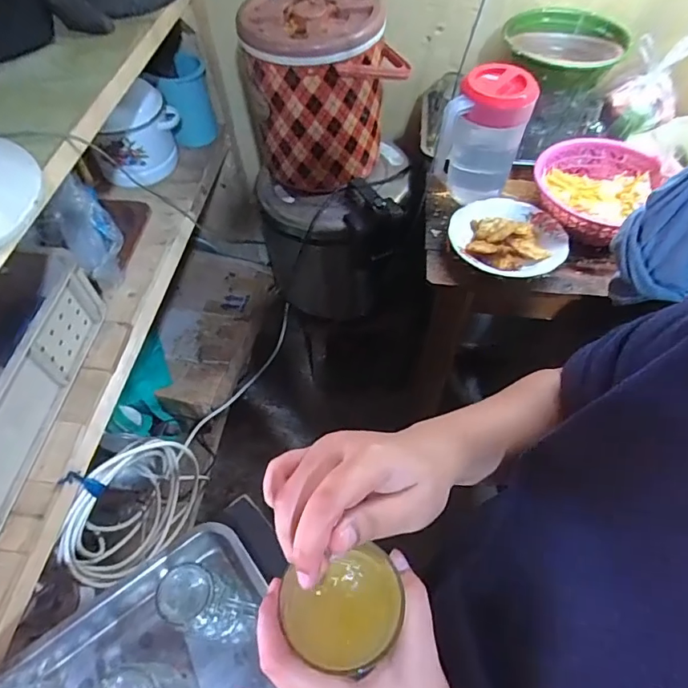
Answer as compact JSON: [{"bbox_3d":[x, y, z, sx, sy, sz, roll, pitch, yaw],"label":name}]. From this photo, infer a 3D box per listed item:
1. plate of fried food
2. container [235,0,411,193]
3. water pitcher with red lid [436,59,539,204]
[{"bbox_3d":[0.302,-0.195,0.911,0.195,0.033,0.187,0,56,0],"label":"plate of fried food"},{"bbox_3d":[-0.051,-0.500,0.998,0.258,0.309,0.212,-27,60,-18],"label":"container"},{"bbox_3d":[0.253,-0.377,0.924,0.143,0.232,0.103,12,56,7],"label":"water pitcher with red lid"}]

